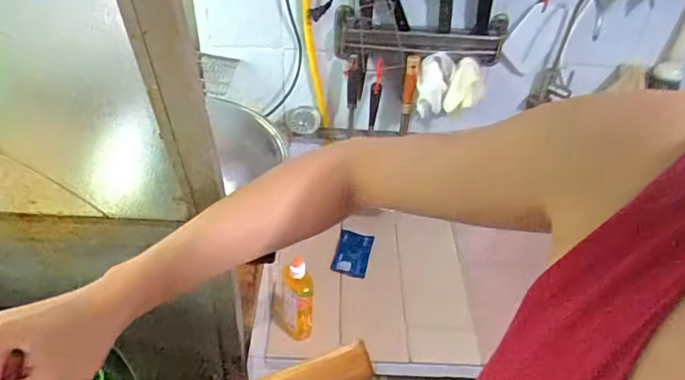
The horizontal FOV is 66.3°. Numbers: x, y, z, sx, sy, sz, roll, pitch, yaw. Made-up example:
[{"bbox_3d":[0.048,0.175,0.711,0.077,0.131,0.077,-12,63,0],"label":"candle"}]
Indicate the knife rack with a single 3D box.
[{"bbox_3d":[0.153,-0.306,1.047,0.339,0.095,0.037,5,41,0],"label":"knife rack"}]

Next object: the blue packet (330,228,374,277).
[{"bbox_3d":[0.024,0.148,1.215,0.077,0.104,0.005,15,14,3],"label":"blue packet"}]

